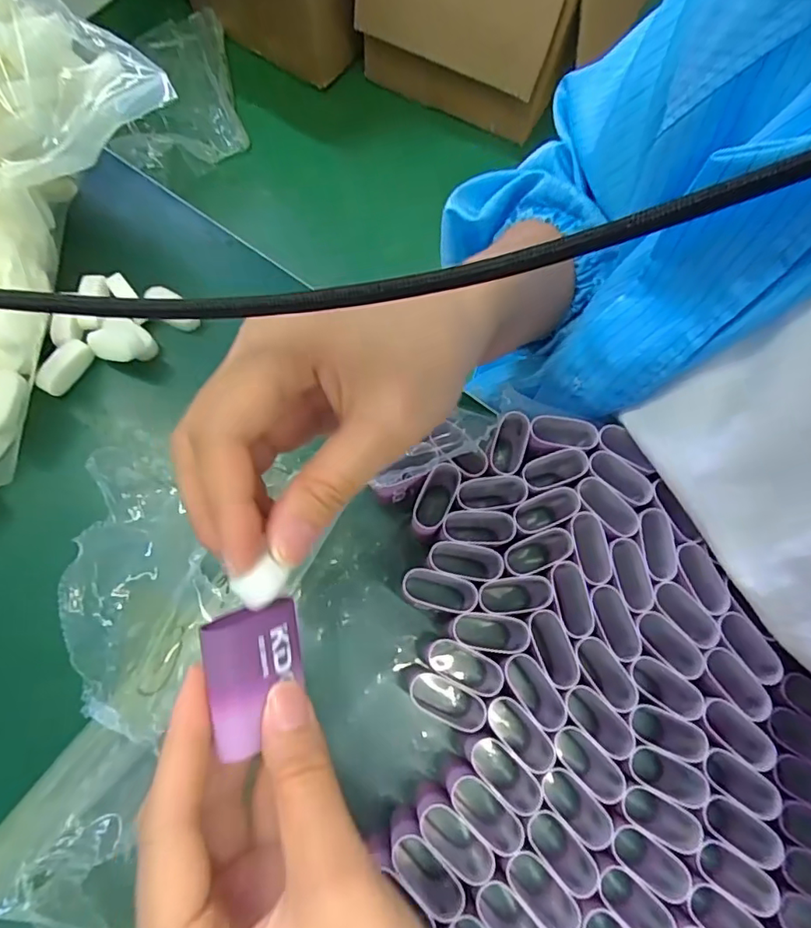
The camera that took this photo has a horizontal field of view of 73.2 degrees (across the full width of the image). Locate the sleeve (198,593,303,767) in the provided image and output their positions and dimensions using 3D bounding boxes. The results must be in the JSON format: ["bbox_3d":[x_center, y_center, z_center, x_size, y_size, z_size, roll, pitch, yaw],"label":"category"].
[{"bbox_3d":[-0.050,0.068,0.179,0.032,0.014,0.043,-7,90,-41],"label":"sleeve"}]

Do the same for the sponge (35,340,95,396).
[{"bbox_3d":[-0.194,-0.055,0.312,0.015,0.014,0.034,34,76,9],"label":"sponge"}]

